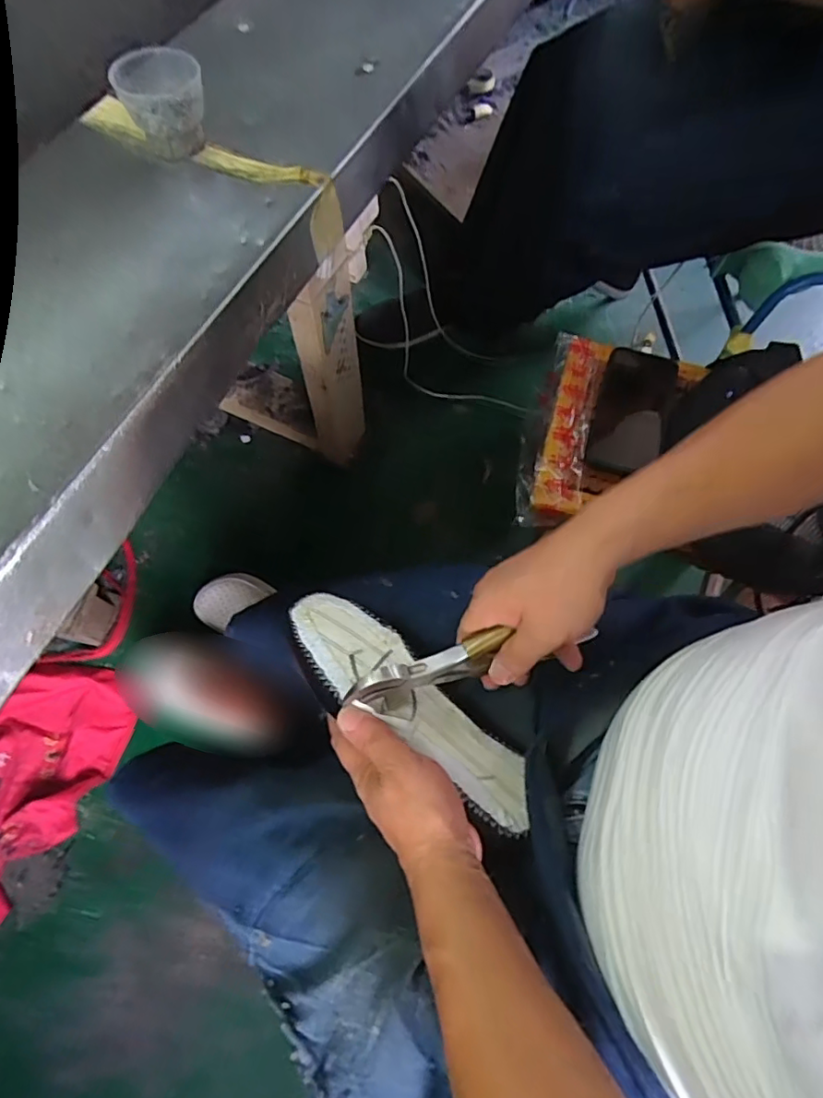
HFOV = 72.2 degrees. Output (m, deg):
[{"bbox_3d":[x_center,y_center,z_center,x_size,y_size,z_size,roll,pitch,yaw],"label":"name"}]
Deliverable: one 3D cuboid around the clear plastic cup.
[{"bbox_3d":[-0.191,-0.347,0.439,0.062,0.050,0.049,-21,70,-9],"label":"clear plastic cup"}]

